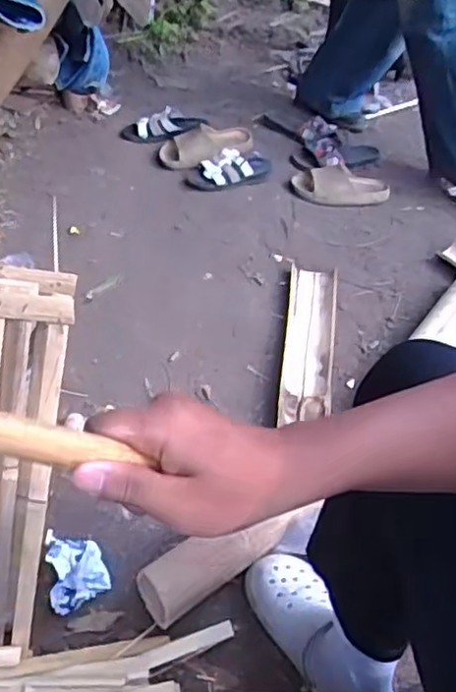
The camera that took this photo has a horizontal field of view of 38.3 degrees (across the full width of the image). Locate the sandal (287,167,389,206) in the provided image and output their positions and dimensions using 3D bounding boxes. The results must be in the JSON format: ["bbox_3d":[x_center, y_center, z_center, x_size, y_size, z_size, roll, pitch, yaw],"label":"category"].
[{"bbox_3d":[0.315,-0.444,1.831,0.281,0.061,0.140,-3,41,-5],"label":"sandal"}]

